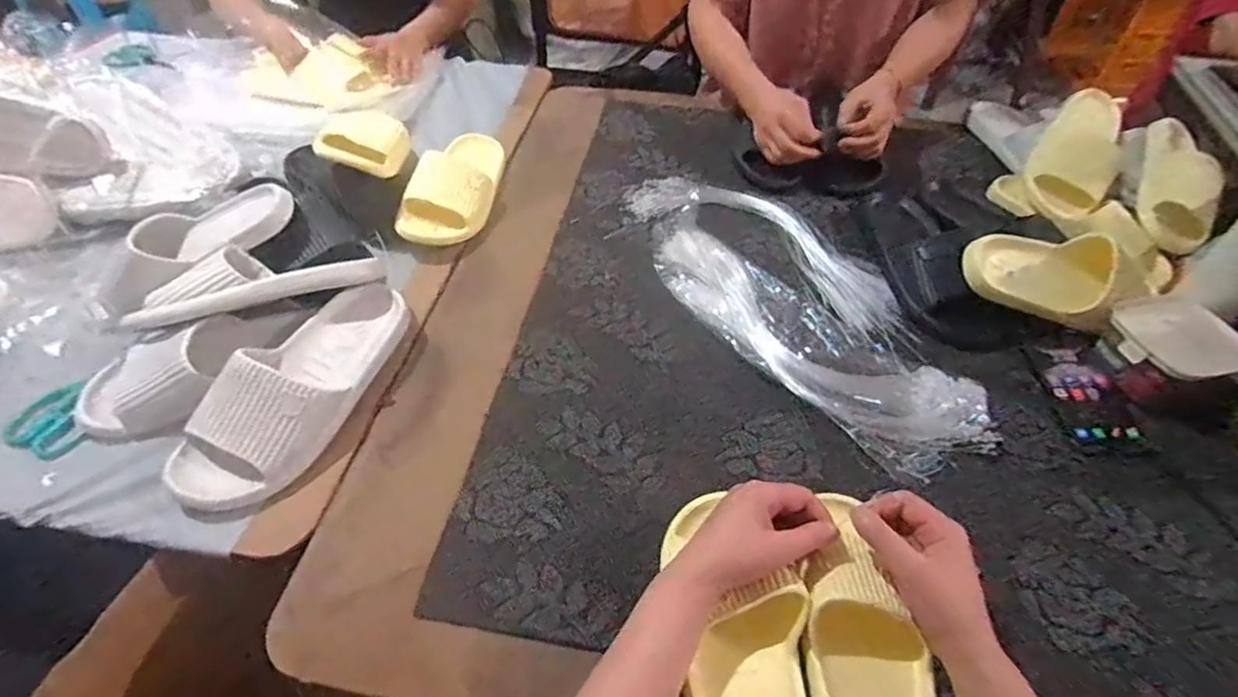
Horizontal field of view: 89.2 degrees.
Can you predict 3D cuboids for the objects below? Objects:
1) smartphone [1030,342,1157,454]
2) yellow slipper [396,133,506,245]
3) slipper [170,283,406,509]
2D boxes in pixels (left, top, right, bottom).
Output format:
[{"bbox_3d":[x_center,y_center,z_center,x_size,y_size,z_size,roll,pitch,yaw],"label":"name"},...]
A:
[{"bbox_3d":[0.492,0.046,0.658,0.080,0.012,0.127,-4,53,-1],"label":"smartphone"},{"bbox_3d":[-0.218,-0.242,0.874,0.092,0.085,0.245,7,50,7],"label":"yellow slipper"},{"bbox_3d":[-0.319,0.031,0.632,0.108,0.083,0.276,27,55,22],"label":"slipper"}]

